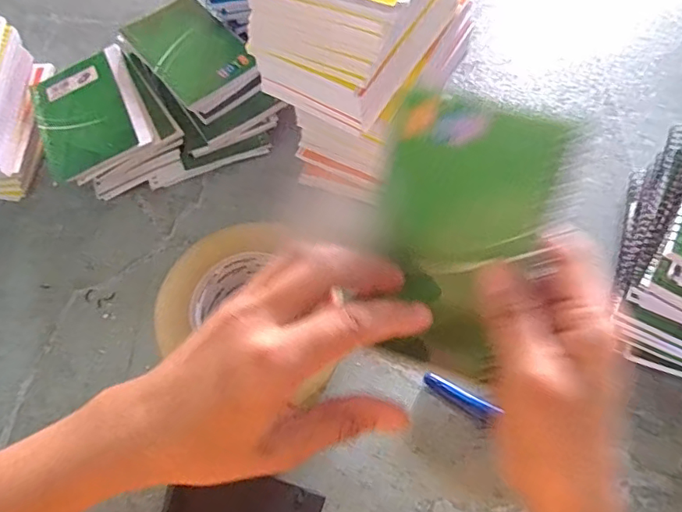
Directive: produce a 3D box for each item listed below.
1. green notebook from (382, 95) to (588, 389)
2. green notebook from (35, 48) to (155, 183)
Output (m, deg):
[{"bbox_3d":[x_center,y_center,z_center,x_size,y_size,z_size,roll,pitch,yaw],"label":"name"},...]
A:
[{"bbox_3d":[0.056,-0.006,0.241,0.076,0.014,0.120,13,105,13],"label":"green notebook"},{"bbox_3d":[-0.233,-0.131,0.488,0.096,0.011,0.129,-30,62,2],"label":"green notebook"}]

